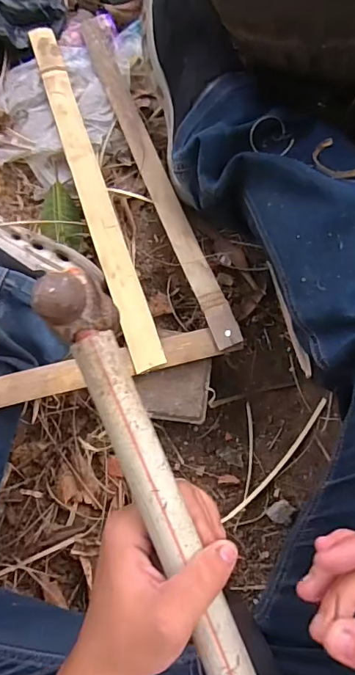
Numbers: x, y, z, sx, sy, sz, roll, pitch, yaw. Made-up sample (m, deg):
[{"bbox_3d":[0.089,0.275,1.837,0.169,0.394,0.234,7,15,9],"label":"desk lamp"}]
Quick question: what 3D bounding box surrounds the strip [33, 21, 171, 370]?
[{"bbox_3d":[-0.112,-0.204,0.569,0.035,0.010,0.525,-17,69,-7],"label":"strip"}]

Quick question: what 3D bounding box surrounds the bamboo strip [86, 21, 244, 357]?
[{"bbox_3d":[-0.034,-0.220,0.574,0.031,0.006,0.519,-20,71,-3],"label":"bamboo strip"}]

